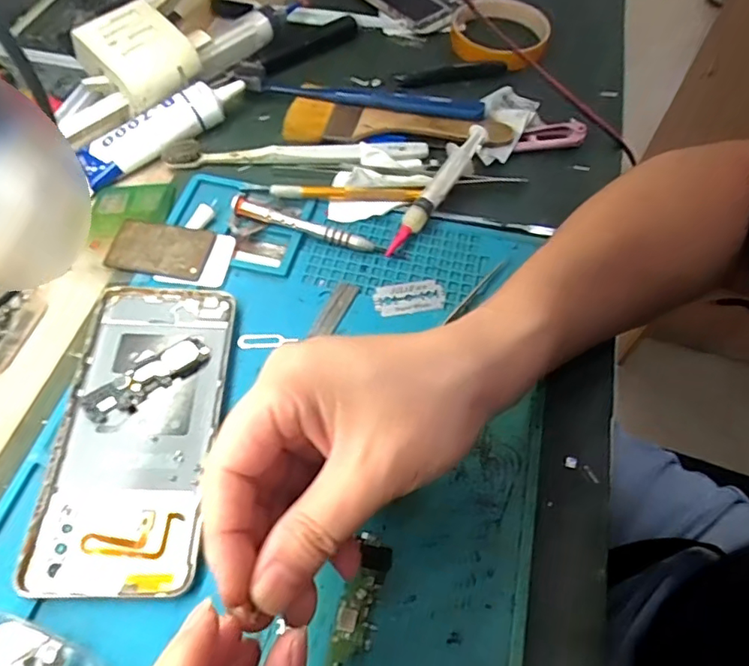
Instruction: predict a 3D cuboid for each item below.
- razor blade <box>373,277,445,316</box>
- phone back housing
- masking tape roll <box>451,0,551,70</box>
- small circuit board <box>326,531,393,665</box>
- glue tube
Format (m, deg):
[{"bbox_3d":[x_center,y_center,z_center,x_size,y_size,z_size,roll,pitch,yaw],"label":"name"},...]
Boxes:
[{"bbox_3d":[0.020,-0.022,0.327,0.040,0.004,0.024,-6,59,-6],"label":"razor blade"},{"bbox_3d":[-0.119,0.045,0.278,0.074,0.010,0.160,1,59,-1],"label":"phone back housing"},{"bbox_3d":[0.106,-0.252,0.459,0.080,0.023,0.092,10,59,4],"label":"masking tape roll"},{"bbox_3d":[-0.007,0.122,0.238,0.017,0.004,0.065,14,59,7],"label":"small circuit board"},{"bbox_3d":[-0.148,-0.148,0.385,0.122,0.027,0.036,-29,64,-18],"label":"glue tube"}]

